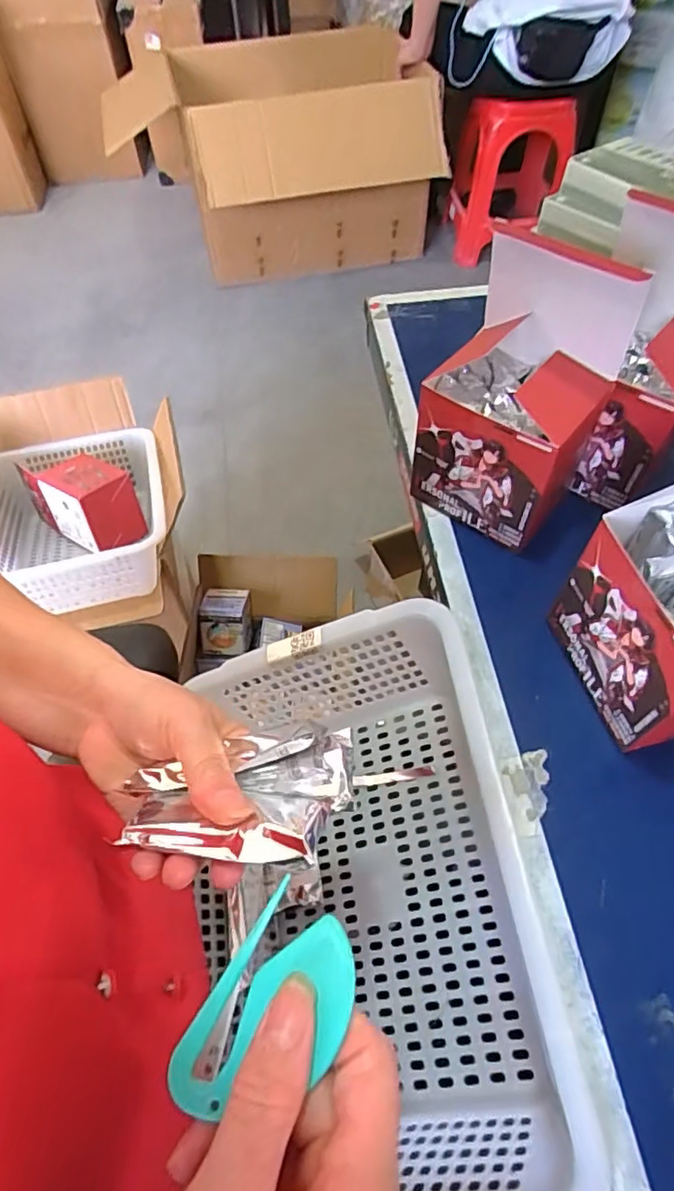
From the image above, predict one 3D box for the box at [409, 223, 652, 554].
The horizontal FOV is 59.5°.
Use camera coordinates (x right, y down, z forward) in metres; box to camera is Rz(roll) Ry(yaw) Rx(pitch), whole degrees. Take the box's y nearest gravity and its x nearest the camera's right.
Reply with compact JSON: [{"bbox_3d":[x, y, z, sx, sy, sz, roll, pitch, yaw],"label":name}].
[{"bbox_3d":[0.125,-0.138,0.410,0.107,0.178,0.096,34,64,22],"label":"box"}]

